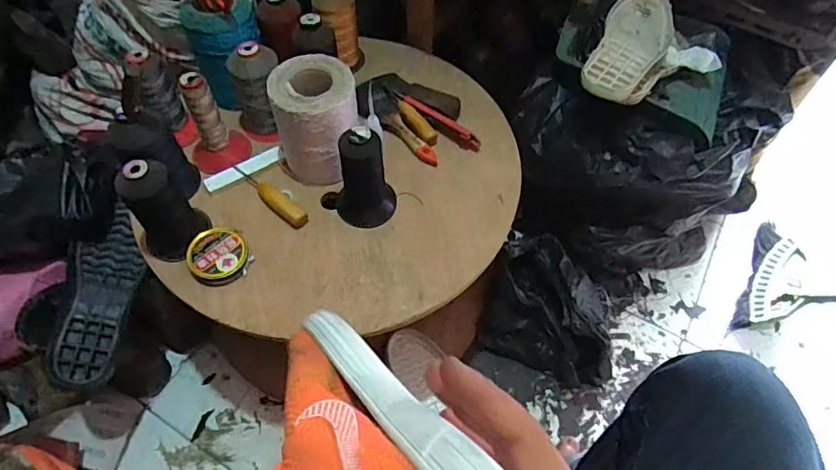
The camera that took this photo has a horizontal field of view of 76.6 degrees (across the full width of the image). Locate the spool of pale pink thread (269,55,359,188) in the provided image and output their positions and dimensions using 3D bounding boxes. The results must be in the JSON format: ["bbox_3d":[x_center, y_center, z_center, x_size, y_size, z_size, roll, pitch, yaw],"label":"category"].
[{"bbox_3d":[-0.132,-0.145,0.698,0.100,0.136,0.098,0,57,-1],"label":"spool of pale pink thread"}]

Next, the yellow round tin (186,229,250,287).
[{"bbox_3d":[-0.246,0.026,0.654,0.069,0.022,0.066,0,57,-1],"label":"yellow round tin"}]

